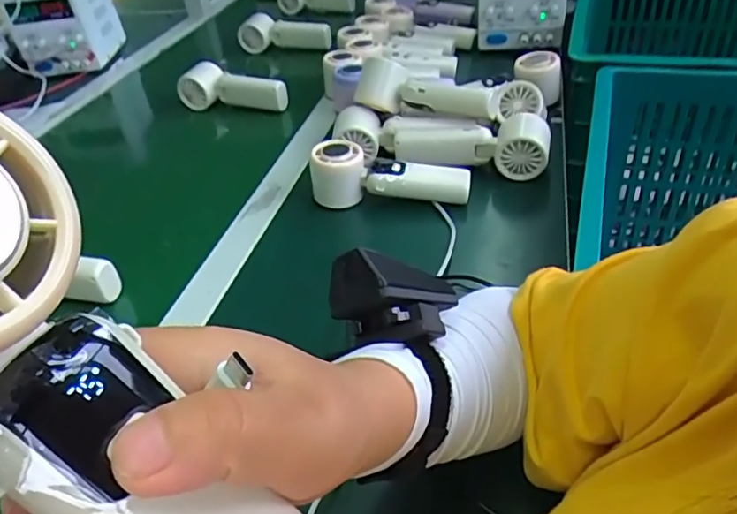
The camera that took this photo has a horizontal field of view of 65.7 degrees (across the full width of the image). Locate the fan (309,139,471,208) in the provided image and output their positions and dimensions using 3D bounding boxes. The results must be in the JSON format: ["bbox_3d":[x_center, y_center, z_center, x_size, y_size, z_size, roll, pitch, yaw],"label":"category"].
[{"bbox_3d":[0.023,-0.088,0.600,0.165,0.051,0.047,1,37,11],"label":"fan"}]

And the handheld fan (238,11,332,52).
[{"bbox_3d":[-0.166,-0.426,1.092,0.188,0.071,0.040,9,39,20],"label":"handheld fan"}]

